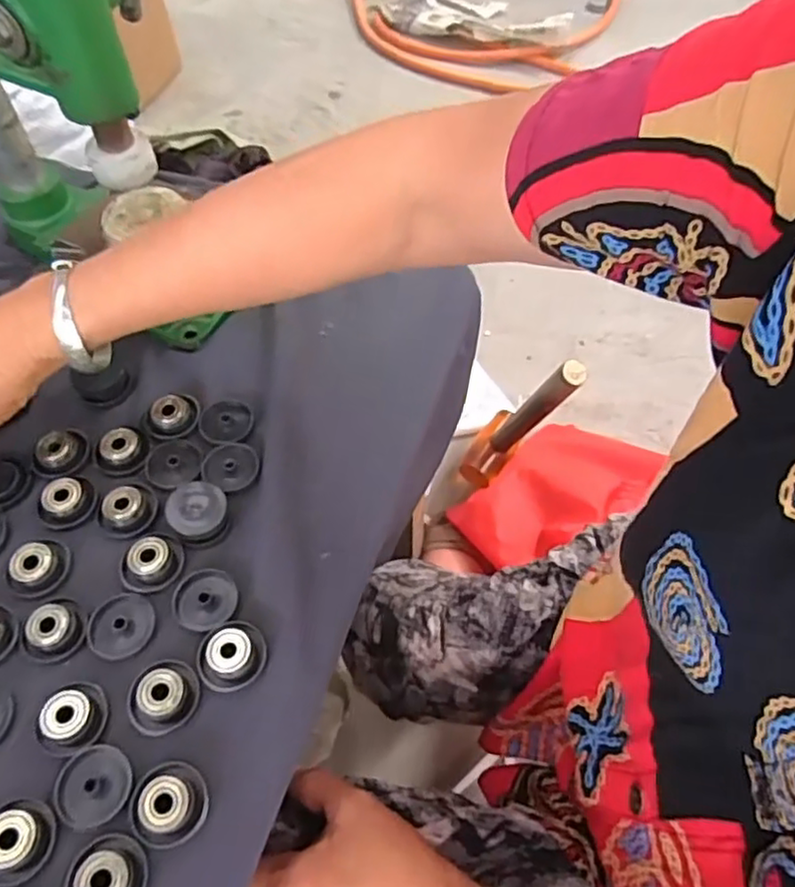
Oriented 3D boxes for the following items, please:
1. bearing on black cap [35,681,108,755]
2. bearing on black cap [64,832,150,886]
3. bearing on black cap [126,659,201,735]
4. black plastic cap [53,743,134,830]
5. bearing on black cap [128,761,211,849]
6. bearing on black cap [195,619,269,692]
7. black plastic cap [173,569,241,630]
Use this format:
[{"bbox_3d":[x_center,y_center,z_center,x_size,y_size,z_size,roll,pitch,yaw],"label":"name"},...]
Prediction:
[{"bbox_3d":[-0.156,0.130,0.322,0.027,0.010,0.032,5,57,1],"label":"bearing on black cap"},{"bbox_3d":[-0.125,0.186,0.286,0.032,0.010,0.035,1,57,-2],"label":"bearing on black cap"},{"bbox_3d":[-0.115,0.122,0.328,0.034,0.011,0.033,1,57,-2],"label":"bearing on black cap"},{"bbox_3d":[-0.140,0.157,0.309,0.034,0.004,0.033,1,57,-2],"label":"black plastic cap"},{"bbox_3d":[-0.103,0.162,0.303,0.033,0.011,0.034,1,57,-2],"label":"bearing on black cap"},{"bbox_3d":[-0.084,0.105,0.339,0.033,0.012,0.034,1,57,-2],"label":"bearing on black cap"},{"bbox_3d":[-0.103,0.082,0.359,0.034,0.006,0.034,1,57,-2],"label":"black plastic cap"}]

